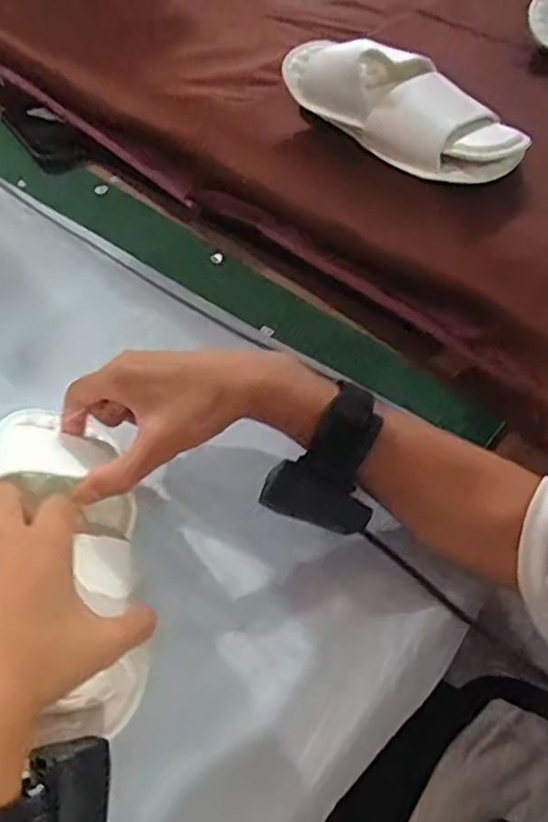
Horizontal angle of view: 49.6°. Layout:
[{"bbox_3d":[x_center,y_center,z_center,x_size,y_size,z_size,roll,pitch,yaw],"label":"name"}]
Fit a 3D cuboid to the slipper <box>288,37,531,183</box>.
[{"bbox_3d":[0.108,-0.269,0.522,0.094,0.078,0.231,-36,60,-20],"label":"slipper"}]

